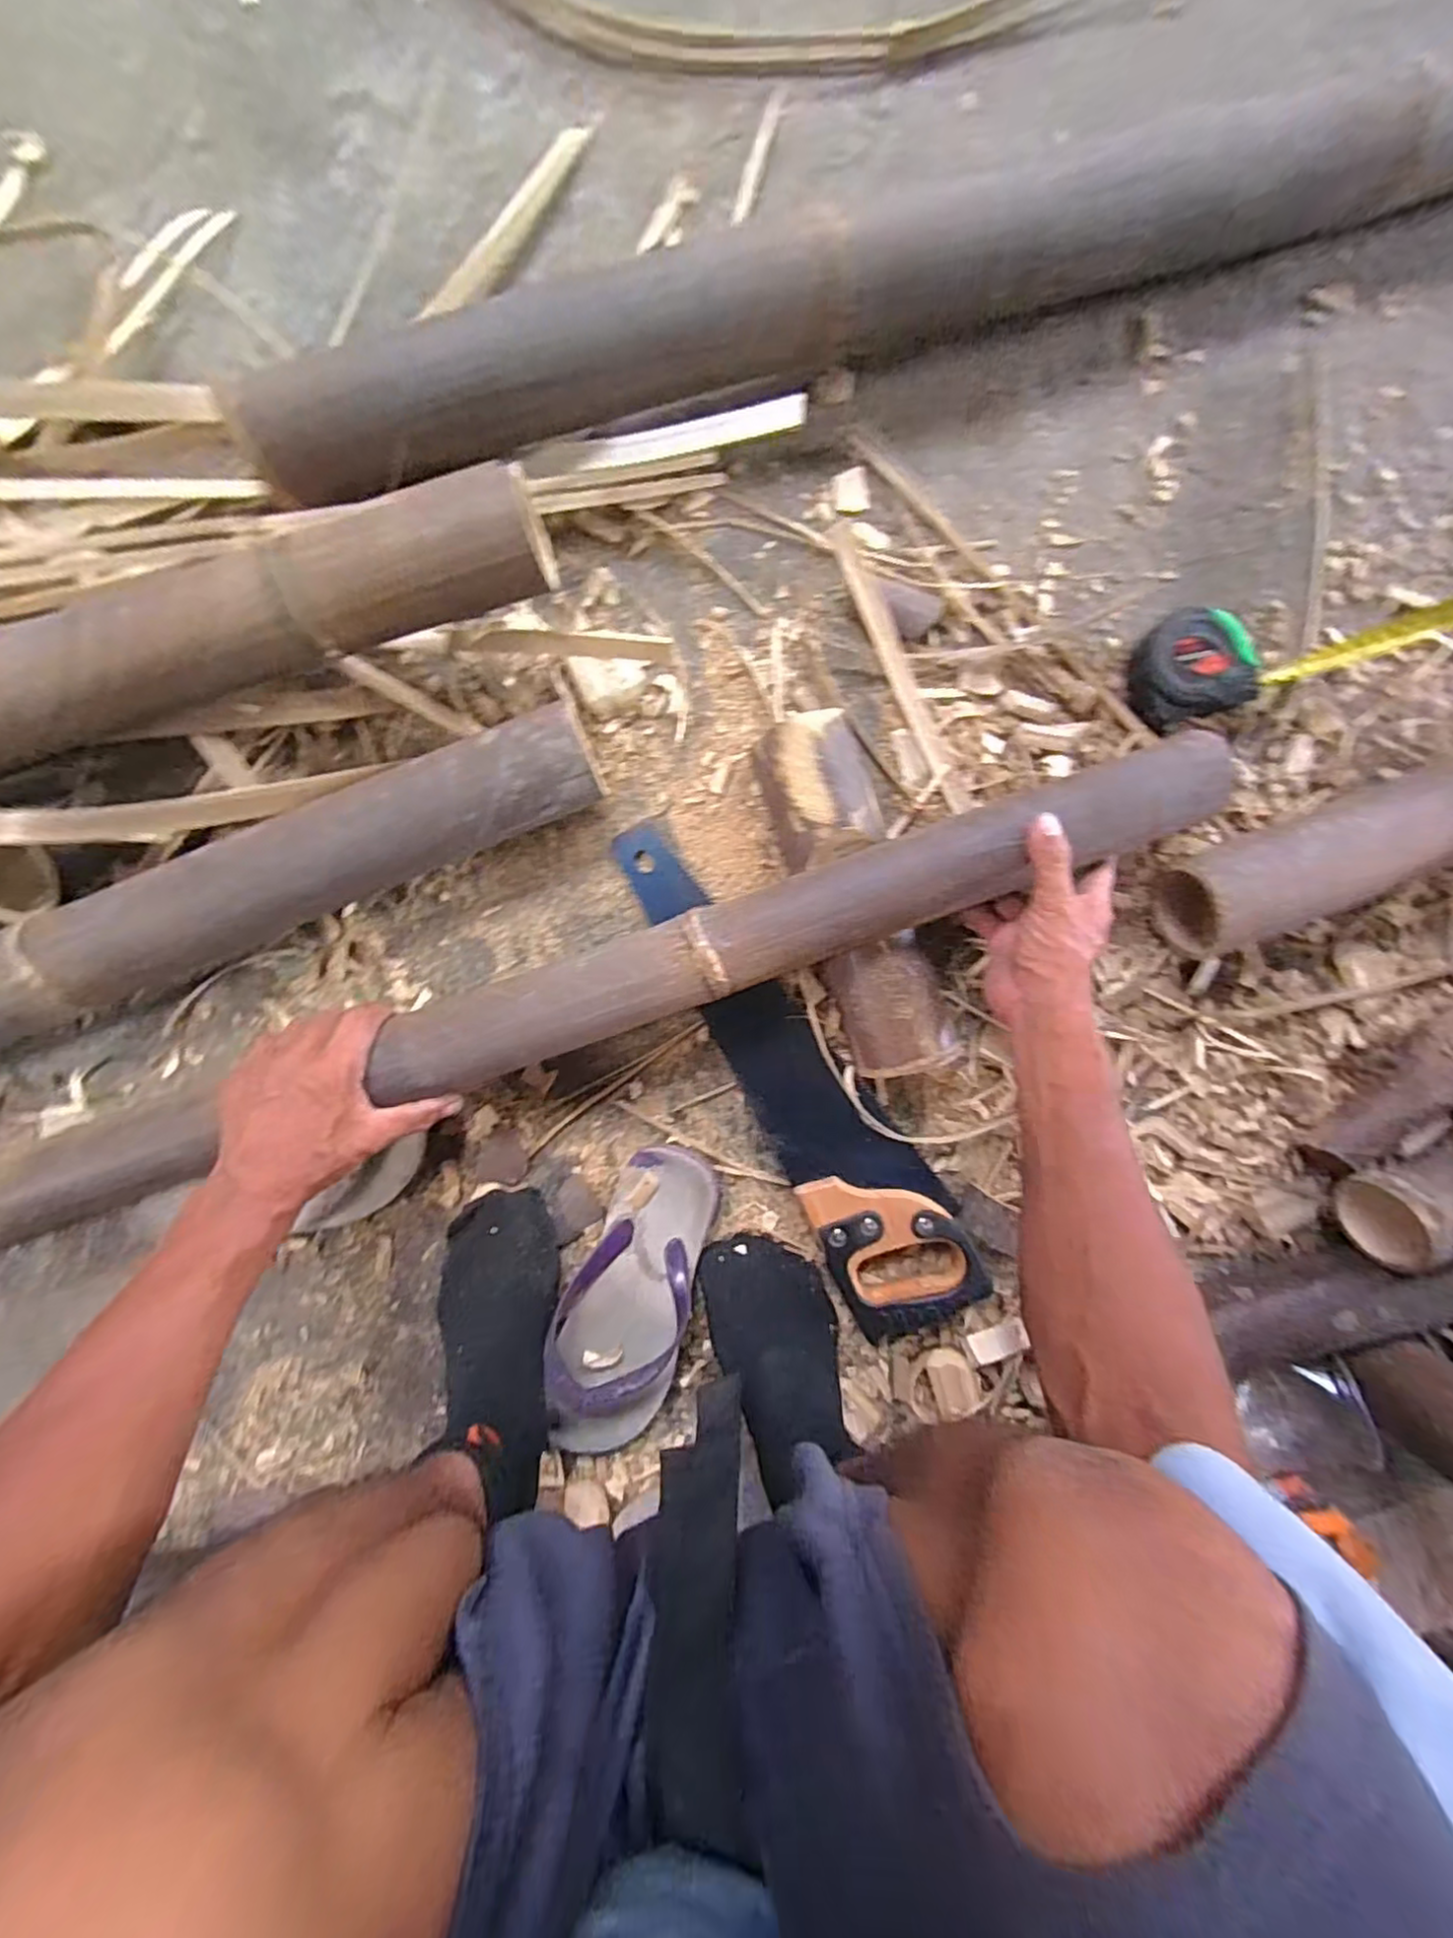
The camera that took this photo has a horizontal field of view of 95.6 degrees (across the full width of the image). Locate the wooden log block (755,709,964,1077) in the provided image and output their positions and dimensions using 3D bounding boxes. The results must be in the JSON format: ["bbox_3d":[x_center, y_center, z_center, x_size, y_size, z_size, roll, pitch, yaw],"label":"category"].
[{"bbox_3d":[0.102,-0.058,0.519,0.086,0.065,0.281,-17,92,-1],"label":"wooden log block"}]

